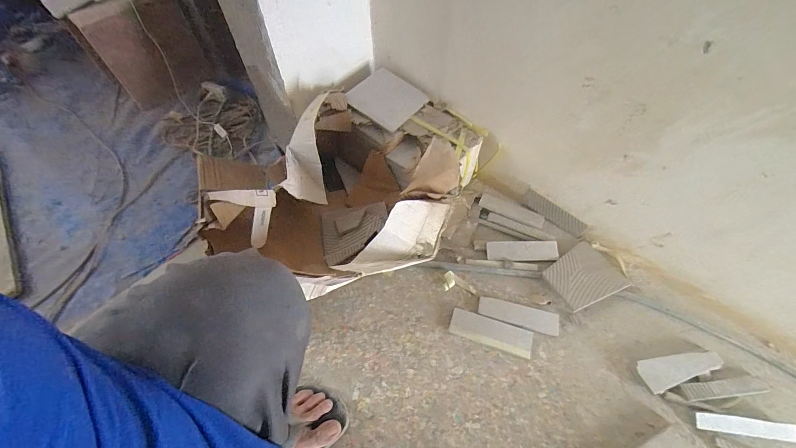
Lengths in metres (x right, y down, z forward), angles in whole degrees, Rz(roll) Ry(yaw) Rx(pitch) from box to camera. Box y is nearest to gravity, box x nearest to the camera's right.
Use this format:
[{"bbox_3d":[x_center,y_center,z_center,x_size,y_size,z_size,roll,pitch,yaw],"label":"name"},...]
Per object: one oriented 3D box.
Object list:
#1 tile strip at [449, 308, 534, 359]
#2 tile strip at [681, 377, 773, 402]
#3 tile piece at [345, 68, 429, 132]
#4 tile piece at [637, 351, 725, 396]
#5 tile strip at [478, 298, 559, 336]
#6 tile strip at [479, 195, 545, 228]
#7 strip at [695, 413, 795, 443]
[{"bbox_3d":[0.173,0.203,0.629,0.146,0.009,0.049,17,57,13],"label":"tile strip"},{"bbox_3d":[0.543,0.273,0.558,0.144,0.006,0.025,-5,54,-2],"label":"tile strip"},{"bbox_3d":[-0.027,-0.290,0.777,0.150,0.010,0.149,34,62,12],"label":"tile piece"},{"bbox_3d":[0.487,0.248,0.582,0.149,0.017,0.049,-13,55,-8],"label":"tile piece"},{"bbox_3d":[0.229,0.175,0.643,0.146,0.008,0.046,13,56,11],"label":"tile strip"},{"bbox_3d":[0.265,-0.030,0.787,0.149,0.011,0.041,22,58,16],"label":"tile strip"},{"bbox_3d":[0.550,0.320,0.530,0.143,0.011,0.026,5,55,5],"label":"strip"}]

